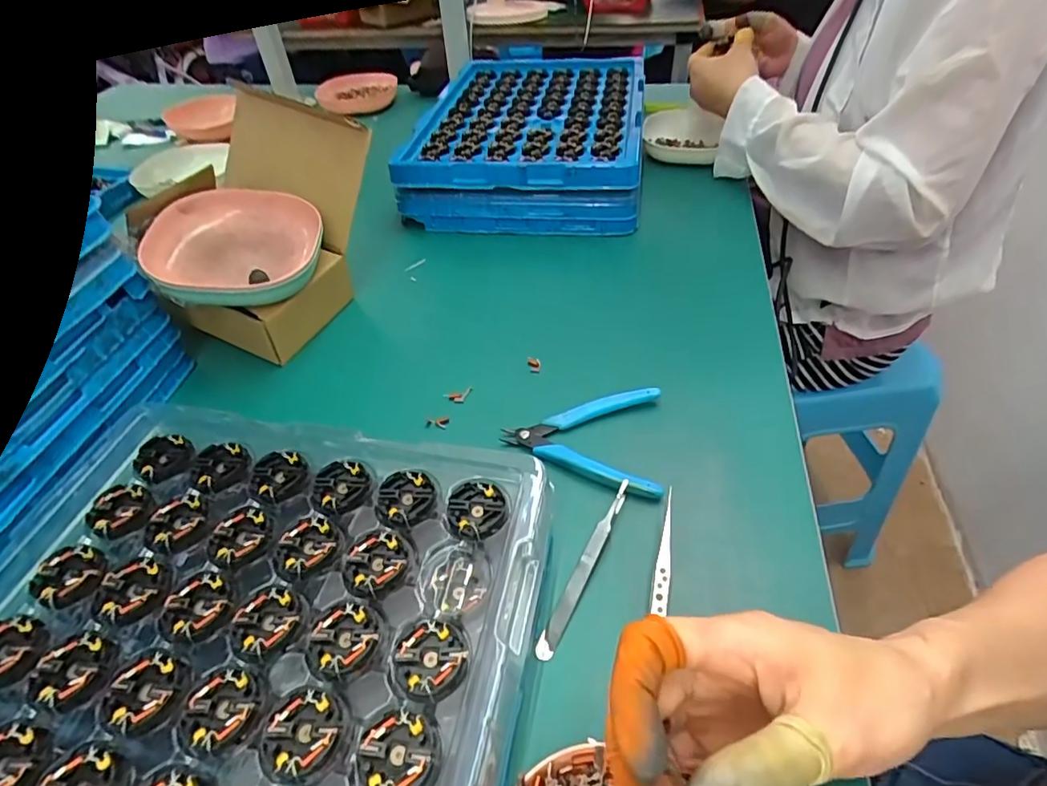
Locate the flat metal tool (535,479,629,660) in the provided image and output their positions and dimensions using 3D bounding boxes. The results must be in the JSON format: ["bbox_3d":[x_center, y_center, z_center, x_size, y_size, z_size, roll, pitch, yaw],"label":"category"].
[{"bbox_3d":[0.038,0.101,0.324,0.010,0.012,0.116,20,50,22],"label":"flat metal tool"}]

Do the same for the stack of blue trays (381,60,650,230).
[{"bbox_3d":[0.022,-0.363,0.726,0.271,0.070,0.387,3,46,9],"label":"stack of blue trays"}]

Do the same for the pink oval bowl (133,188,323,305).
[{"bbox_3d":[-0.251,-0.130,0.479,0.140,0.050,0.134,-10,46,-4],"label":"pink oval bowl"}]

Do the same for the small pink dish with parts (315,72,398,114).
[{"bbox_3d":[-0.304,-0.554,0.998,0.142,0.030,0.152,-13,46,-7],"label":"small pink dish with parts"}]

